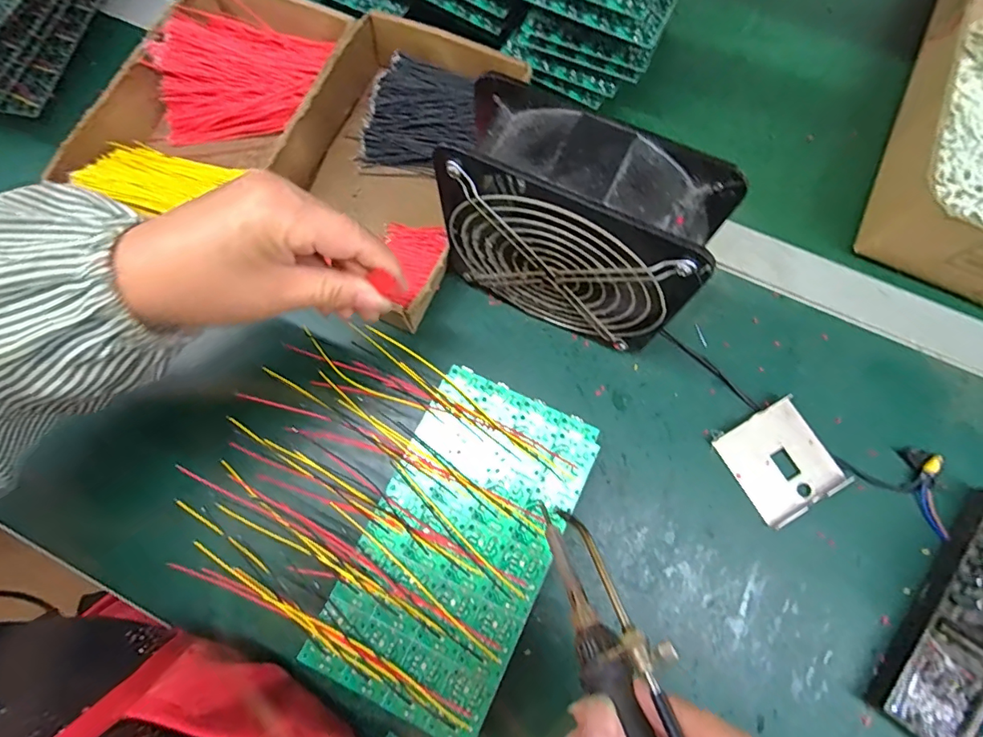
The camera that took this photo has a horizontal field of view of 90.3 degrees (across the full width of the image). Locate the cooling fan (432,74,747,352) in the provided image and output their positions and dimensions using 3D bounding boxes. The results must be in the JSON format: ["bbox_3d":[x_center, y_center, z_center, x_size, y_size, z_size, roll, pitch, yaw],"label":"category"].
[{"bbox_3d":[0.048,-0.076,0.307,0.144,0.154,0.055,27,77,8],"label":"cooling fan"}]

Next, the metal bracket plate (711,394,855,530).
[{"bbox_3d":[0.200,0.064,0.339,0.064,0.012,0.069,-30,76,-7],"label":"metal bracket plate"}]

